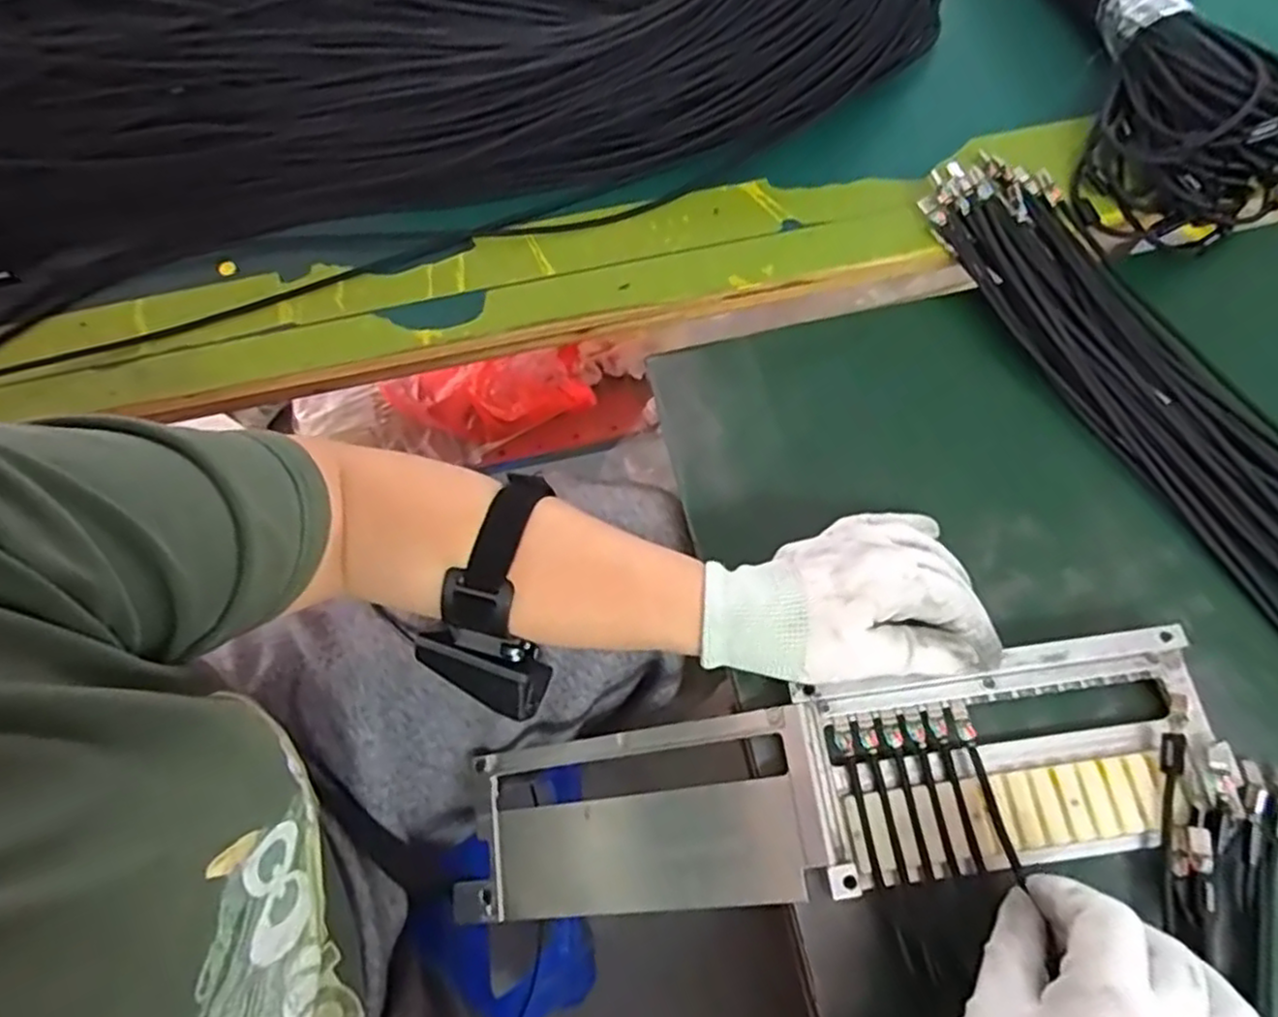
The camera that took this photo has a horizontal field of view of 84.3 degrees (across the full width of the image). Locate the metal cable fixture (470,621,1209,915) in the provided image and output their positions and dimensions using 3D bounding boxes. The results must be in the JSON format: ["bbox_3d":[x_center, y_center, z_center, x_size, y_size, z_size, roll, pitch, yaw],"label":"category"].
[{"bbox_3d":[0.089,0.142,0.364,0.382,0.045,0.100,-14,68,8],"label":"metal cable fixture"}]

